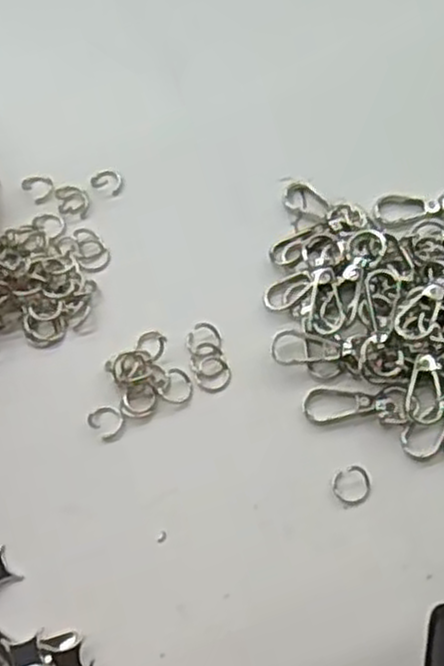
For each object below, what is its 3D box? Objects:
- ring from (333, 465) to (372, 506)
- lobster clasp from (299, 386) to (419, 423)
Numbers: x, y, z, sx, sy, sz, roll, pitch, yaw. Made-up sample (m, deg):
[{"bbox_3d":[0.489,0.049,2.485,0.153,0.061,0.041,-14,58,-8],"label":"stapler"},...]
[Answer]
[{"bbox_3d":[0.044,0.052,0.268,0.013,0.004,0.012,-1,67,3],"label":"ring"},{"bbox_3d":[0.048,0.025,0.277,0.039,0.005,0.013,2,67,4],"label":"lobster clasp"}]

